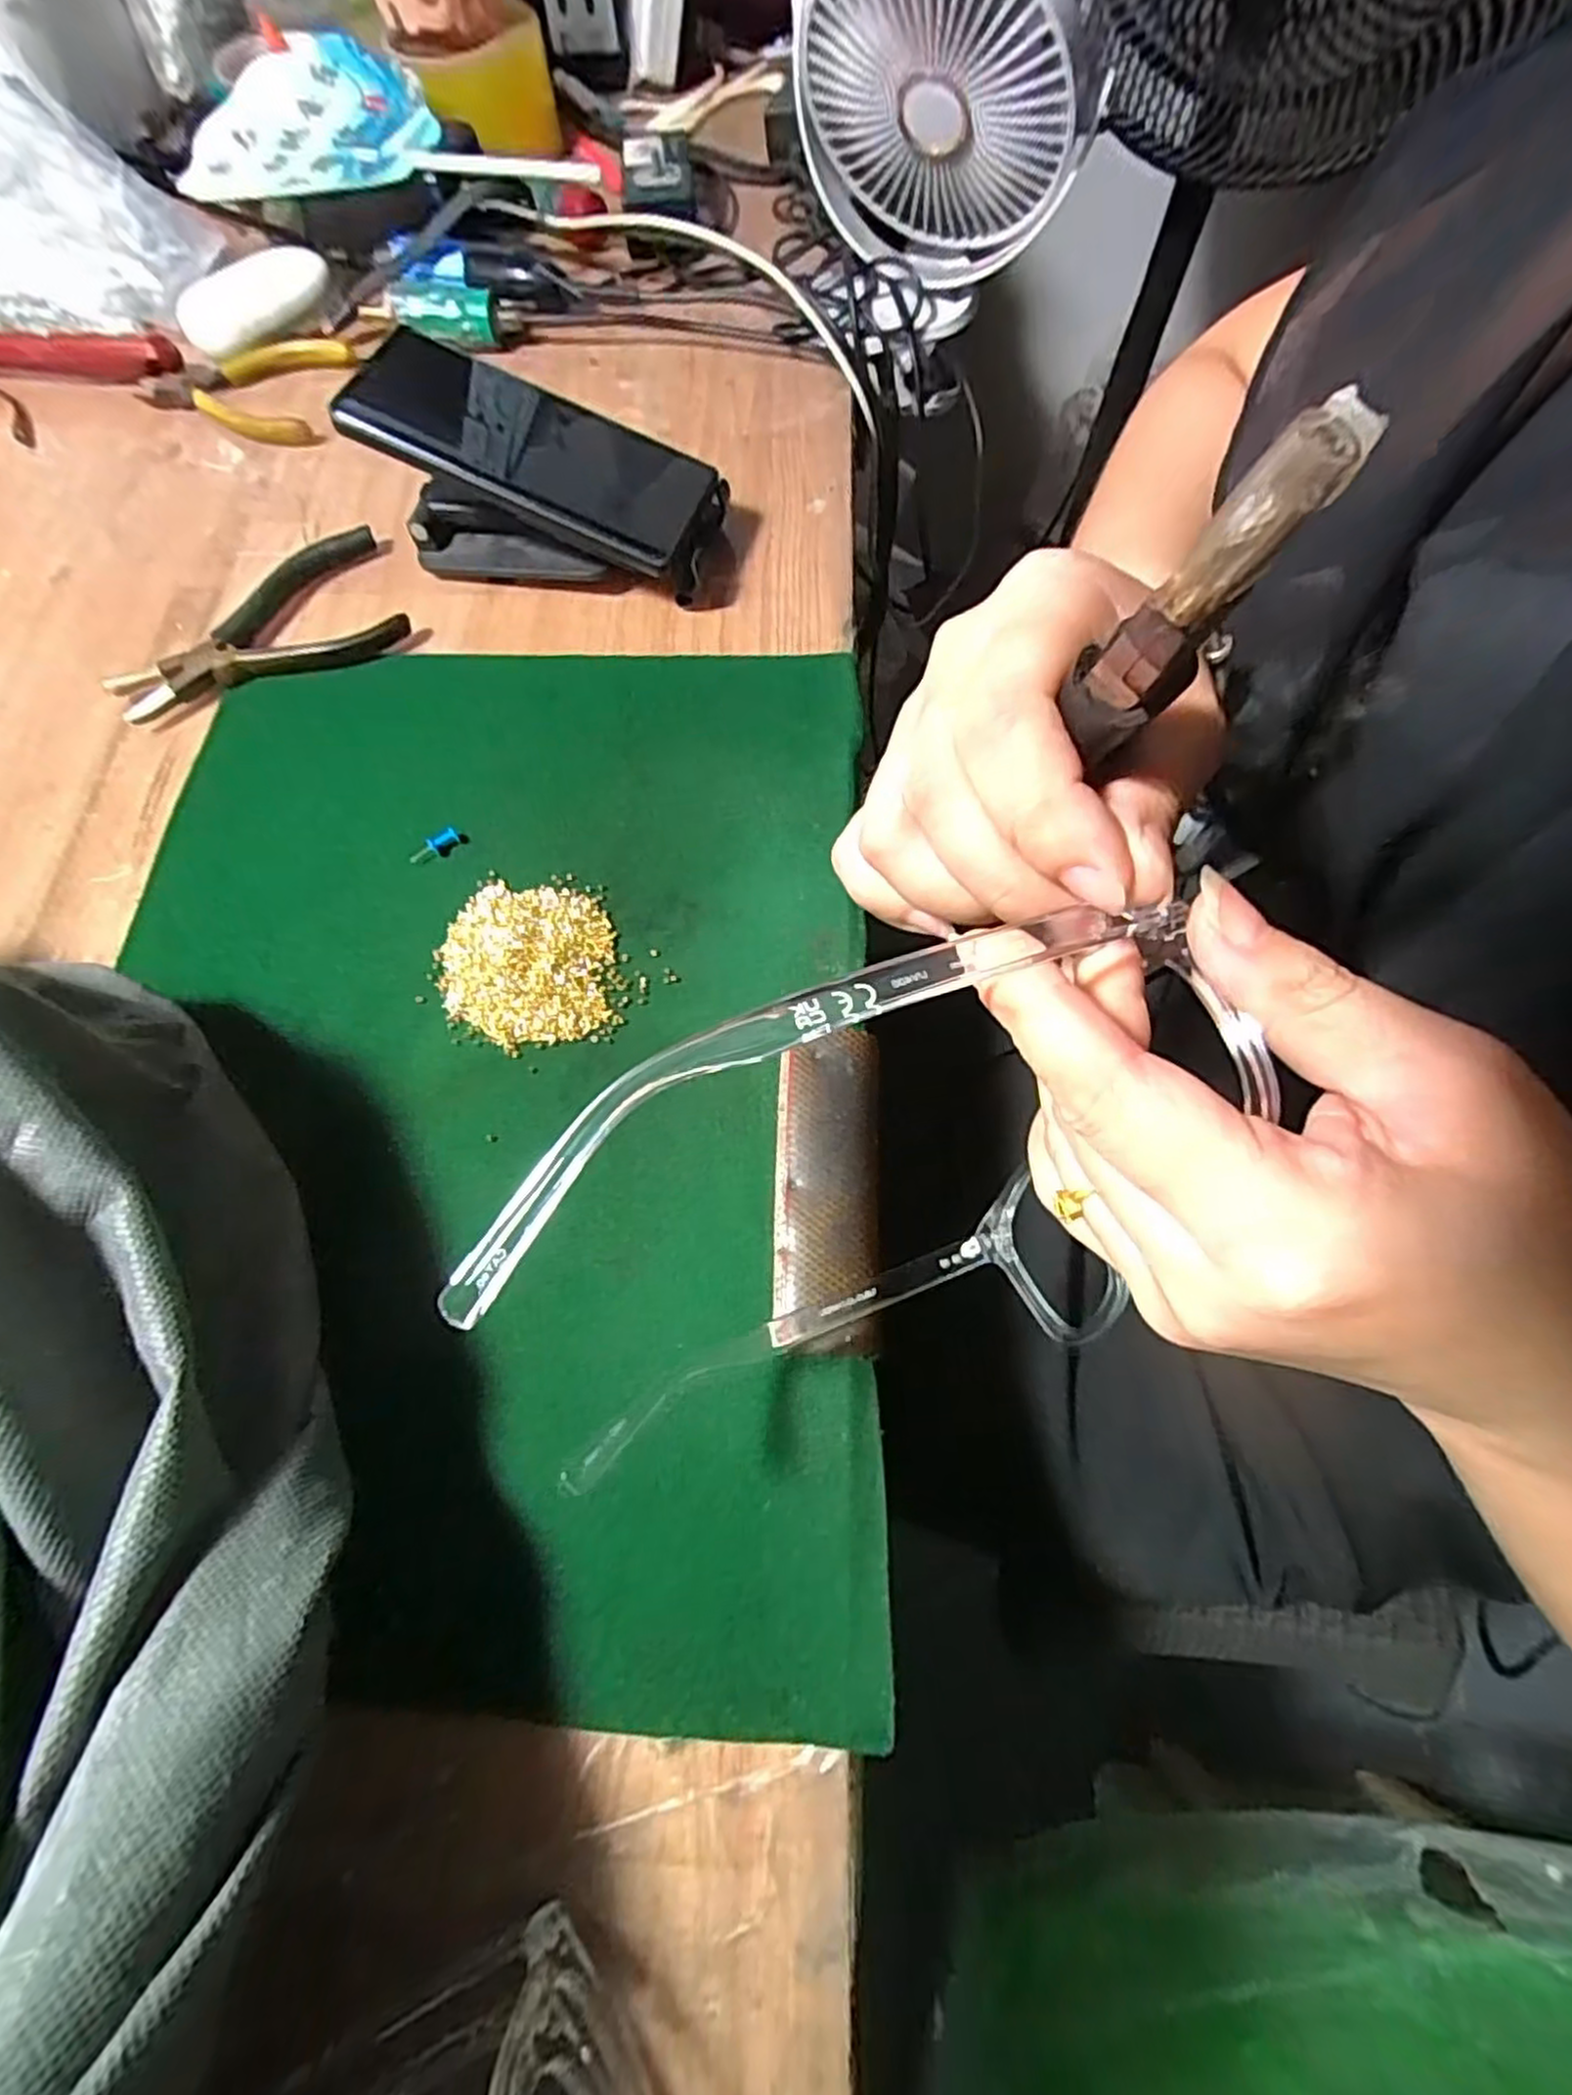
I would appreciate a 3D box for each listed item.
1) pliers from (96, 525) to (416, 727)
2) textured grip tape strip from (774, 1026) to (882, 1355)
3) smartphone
[{"bbox_3d":[-0.265,-0.212,0.384,0.137,0.014,0.077,-21,70,-6],"label":"pliers"},{"bbox_3d":[0.015,0.048,0.279,0.037,0.007,0.116,1,70,2],"label":"textured grip tape strip"},{"bbox_3d":[-0.117,-0.281,0.357,0.154,0.011,0.071,23,77,-10],"label":"smartphone"}]

